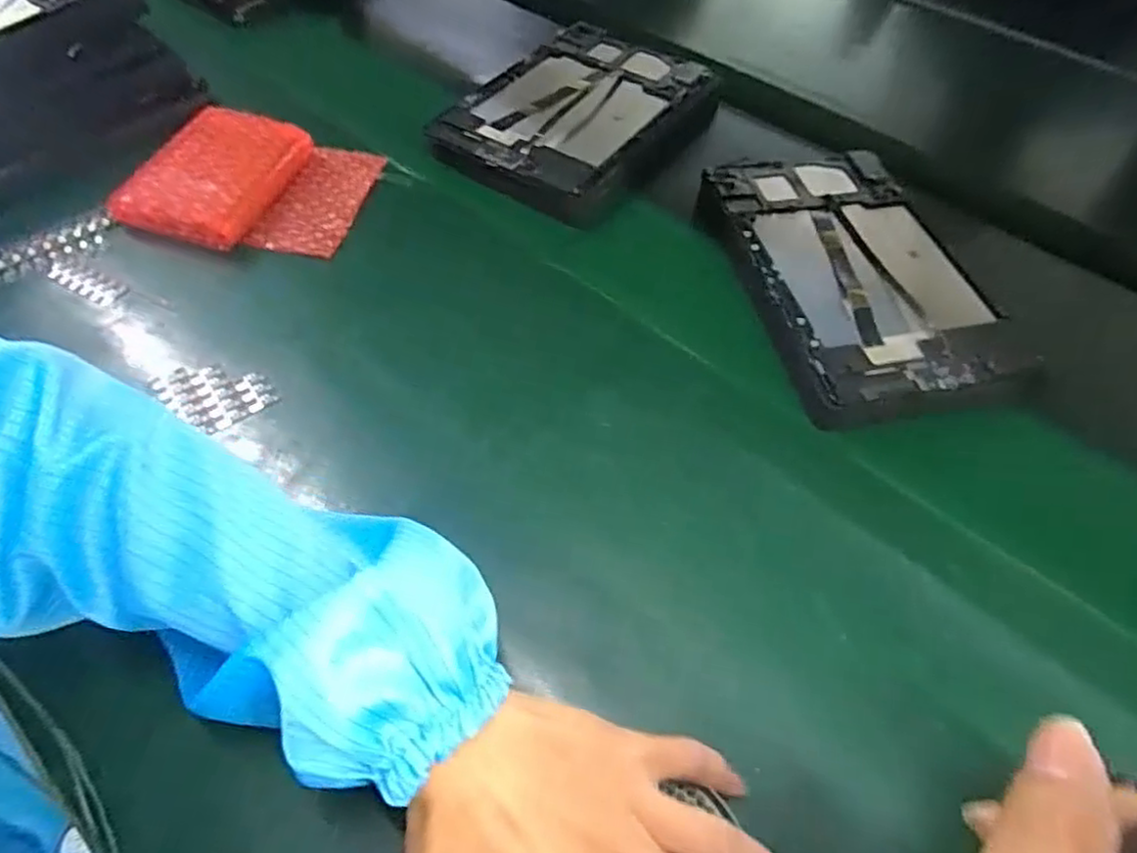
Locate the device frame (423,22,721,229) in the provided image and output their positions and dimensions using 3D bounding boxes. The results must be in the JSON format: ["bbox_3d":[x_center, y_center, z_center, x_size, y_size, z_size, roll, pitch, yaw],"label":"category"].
[{"bbox_3d":[0.018,-0.273,0.574,0.179,0.031,0.239,26,58,17],"label":"device frame"}]

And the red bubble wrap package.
[{"bbox_3d":[-0.234,-0.185,0.495,0.159,0.033,0.128,13,54,4],"label":"red bubble wrap package"}]

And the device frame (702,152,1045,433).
[{"bbox_3d":[0.200,-0.111,0.470,0.149,0.021,0.243,-9,55,-7],"label":"device frame"}]

